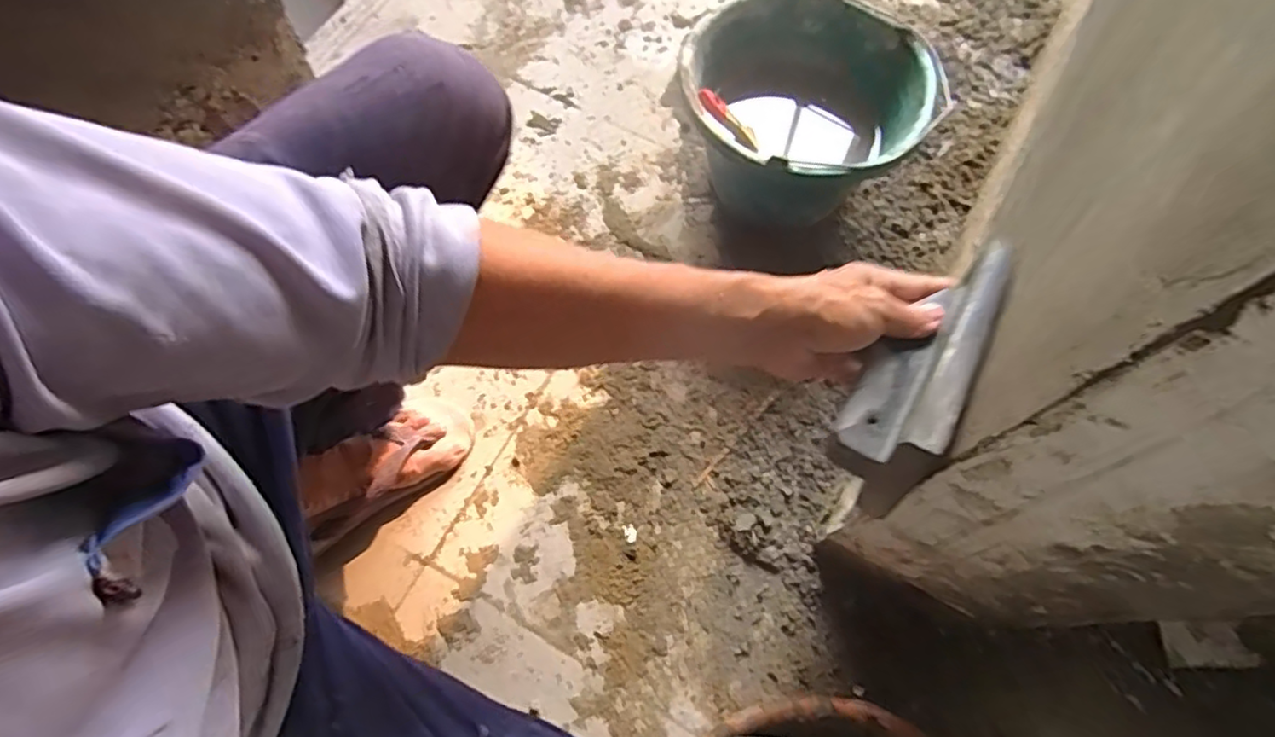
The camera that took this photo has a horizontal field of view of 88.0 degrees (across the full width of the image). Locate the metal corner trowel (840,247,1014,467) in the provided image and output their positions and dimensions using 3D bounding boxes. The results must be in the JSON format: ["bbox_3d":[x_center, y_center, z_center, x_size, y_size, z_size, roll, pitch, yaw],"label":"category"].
[{"bbox_3d":[0.184,-0.017,0.402,0.054,0.058,0.181,35,69,14],"label":"metal corner trowel"}]

